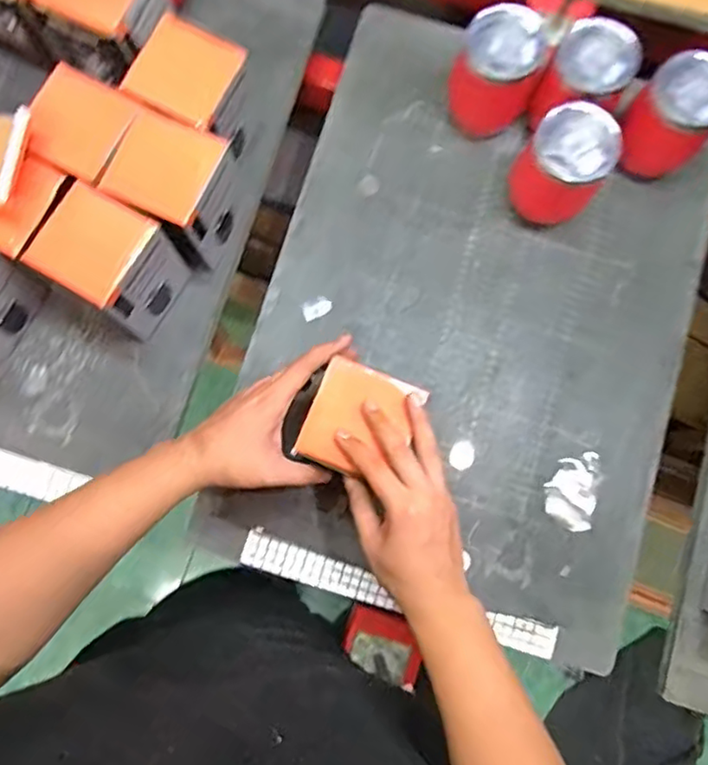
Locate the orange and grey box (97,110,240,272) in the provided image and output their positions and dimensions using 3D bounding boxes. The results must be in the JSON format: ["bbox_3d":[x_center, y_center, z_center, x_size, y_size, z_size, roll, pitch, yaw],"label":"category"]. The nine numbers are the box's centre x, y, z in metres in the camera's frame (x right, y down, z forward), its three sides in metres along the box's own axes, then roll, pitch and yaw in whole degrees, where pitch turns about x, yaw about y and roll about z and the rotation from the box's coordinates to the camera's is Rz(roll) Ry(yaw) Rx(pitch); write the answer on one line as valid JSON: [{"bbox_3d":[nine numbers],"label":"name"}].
[{"bbox_3d":[-0.172,-0.188,0.620,0.089,0.119,0.093,28,81,5],"label":"orange and grey box"}]

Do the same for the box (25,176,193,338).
[{"bbox_3d":[-0.234,-0.115,0.610,0.093,0.122,0.091,31,81,6],"label":"box"}]

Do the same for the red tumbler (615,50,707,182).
[{"bbox_3d":[0.326,-0.269,0.642,0.080,0.114,0.077,0,80,0],"label":"red tumbler"}]

